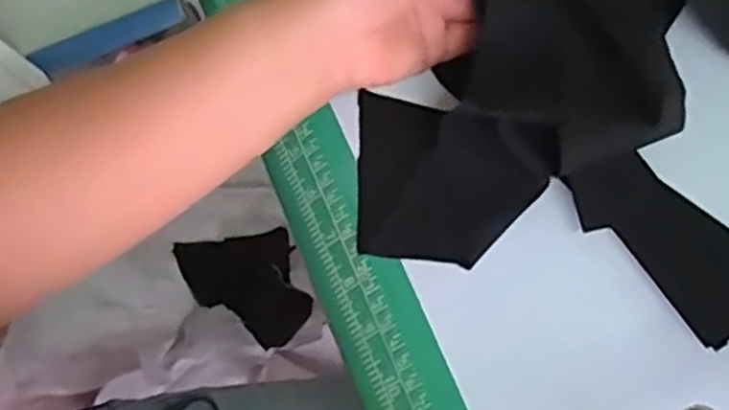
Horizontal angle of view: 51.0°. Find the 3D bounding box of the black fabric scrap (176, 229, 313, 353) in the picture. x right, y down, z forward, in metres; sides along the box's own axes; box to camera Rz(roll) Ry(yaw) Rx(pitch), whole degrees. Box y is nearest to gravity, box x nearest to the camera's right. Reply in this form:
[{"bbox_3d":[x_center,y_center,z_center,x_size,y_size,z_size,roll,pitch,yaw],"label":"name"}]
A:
[{"bbox_3d":[-0.147,0.105,0.957,0.134,0.017,0.156,-21,71,-6],"label":"black fabric scrap"}]

